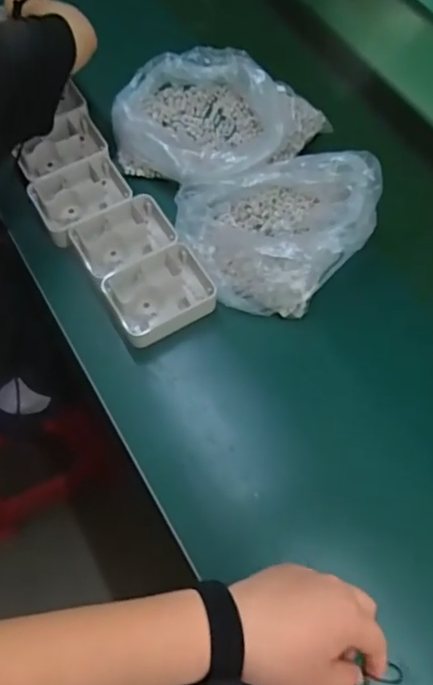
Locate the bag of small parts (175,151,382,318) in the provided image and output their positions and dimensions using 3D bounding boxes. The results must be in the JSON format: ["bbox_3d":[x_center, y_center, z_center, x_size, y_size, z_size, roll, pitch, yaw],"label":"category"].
[{"bbox_3d":[0.077,-0.156,0.774,0.259,0.081,0.211,7,64,3],"label":"bag of small parts"}]

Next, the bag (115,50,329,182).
[{"bbox_3d":[0.008,-0.326,0.867,0.320,0.082,0.220,6,64,2],"label":"bag"}]

